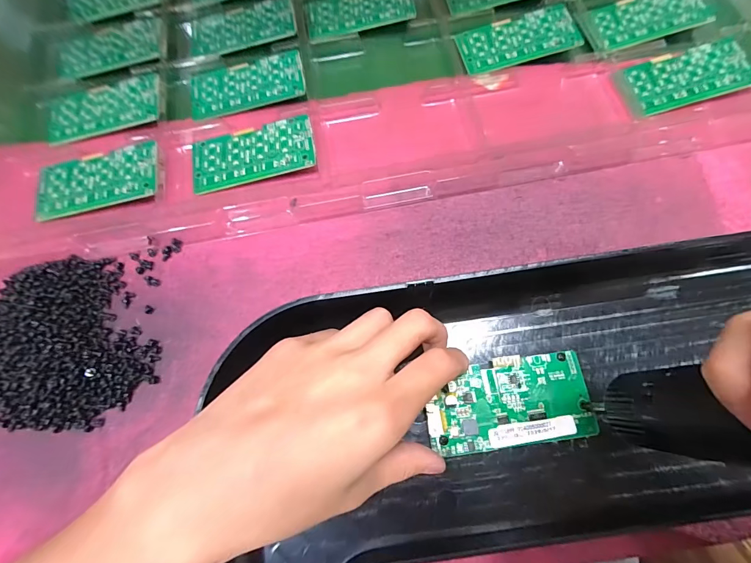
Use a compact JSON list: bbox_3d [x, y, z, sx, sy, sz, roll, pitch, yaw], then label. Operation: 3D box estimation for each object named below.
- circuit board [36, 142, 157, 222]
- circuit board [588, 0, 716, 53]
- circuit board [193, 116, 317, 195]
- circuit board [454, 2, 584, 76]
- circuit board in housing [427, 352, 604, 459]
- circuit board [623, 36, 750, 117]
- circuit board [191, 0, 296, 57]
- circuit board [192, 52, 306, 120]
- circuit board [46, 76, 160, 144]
[{"bbox_3d":[-0.207,-0.074,0.274,0.088,0.005,0.049,-11,73,3],"label":"circuit board"},{"bbox_3d":[0.231,-0.227,0.311,0.098,0.007,0.048,-16,72,-3],"label":"circuit board"},{"bbox_3d":[-0.093,-0.097,0.278,0.092,0.007,0.045,-11,72,-2],"label":"circuit board"},{"bbox_3d":[0.119,-0.203,0.307,0.094,0.008,0.047,-13,72,-2],"label":"circuit board"},{"bbox_3d":[0.077,0.070,0.213,0.093,0.008,0.048,-7,72,0],"label":"circuit board in housing"},{"bbox_3d":[0.248,-0.162,0.288,0.090,0.010,0.049,-14,72,-3],"label":"circuit board"},{"bbox_3d":[-0.119,-0.229,0.330,0.093,0.009,0.050,-13,72,-2],"label":"circuit board"},{"bbox_3d":[-0.105,-0.161,0.301,0.092,0.009,0.046,-7,72,0],"label":"circuit board"},{"bbox_3d":[-0.220,-0.140,0.295,0.094,0.004,0.054,-10,72,-1],"label":"circuit board"}]

